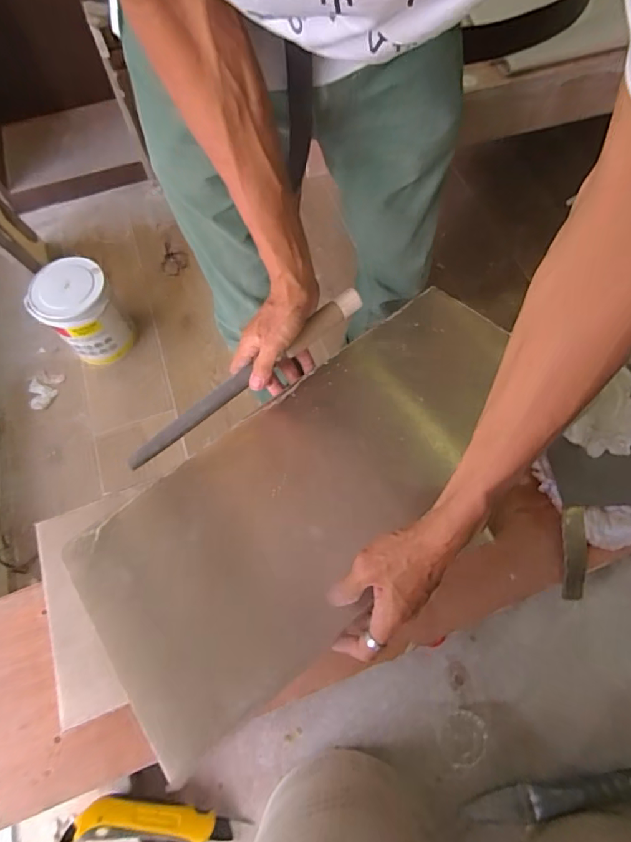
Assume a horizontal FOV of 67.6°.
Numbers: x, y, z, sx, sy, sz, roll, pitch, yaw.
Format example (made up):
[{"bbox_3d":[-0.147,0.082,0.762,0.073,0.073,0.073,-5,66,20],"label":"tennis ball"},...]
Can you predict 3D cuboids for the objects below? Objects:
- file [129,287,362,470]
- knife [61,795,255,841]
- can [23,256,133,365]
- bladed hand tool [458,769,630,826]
[{"bbox_3d":[-0.078,-0.047,0.525,0.307,0.017,0.024,-37,69,0],"label":"file"},{"bbox_3d":[-0.169,0.442,0.519,0.186,0.023,0.041,18,65,-17],"label":"knife"},{"bbox_3d":[-0.563,-0.256,1.155,0.169,0.213,0.179,-1,66,1],"label":"can"},{"bbox_3d":[0.271,0.432,0.536,0.198,0.019,0.035,-11,66,-3],"label":"bladed hand tool"}]

